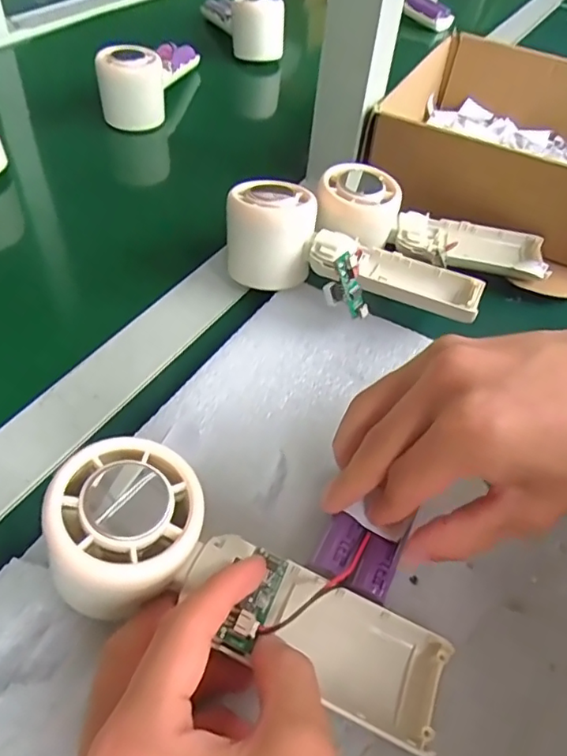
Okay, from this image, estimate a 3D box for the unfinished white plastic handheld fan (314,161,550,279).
[{"bbox_3d":[0.101,-0.104,0.391,0.162,0.033,0.062,13,45,-14],"label":"unfinished white plastic handheld fan"}]

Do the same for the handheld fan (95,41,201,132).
[{"bbox_3d":[-0.127,-0.301,0.546,0.050,0.060,0.146,11,50,3],"label":"handheld fan"}]

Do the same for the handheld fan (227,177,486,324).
[{"bbox_3d":[0.040,-0.070,0.351,0.163,0.050,0.068,22,51,12],"label":"handheld fan"}]

